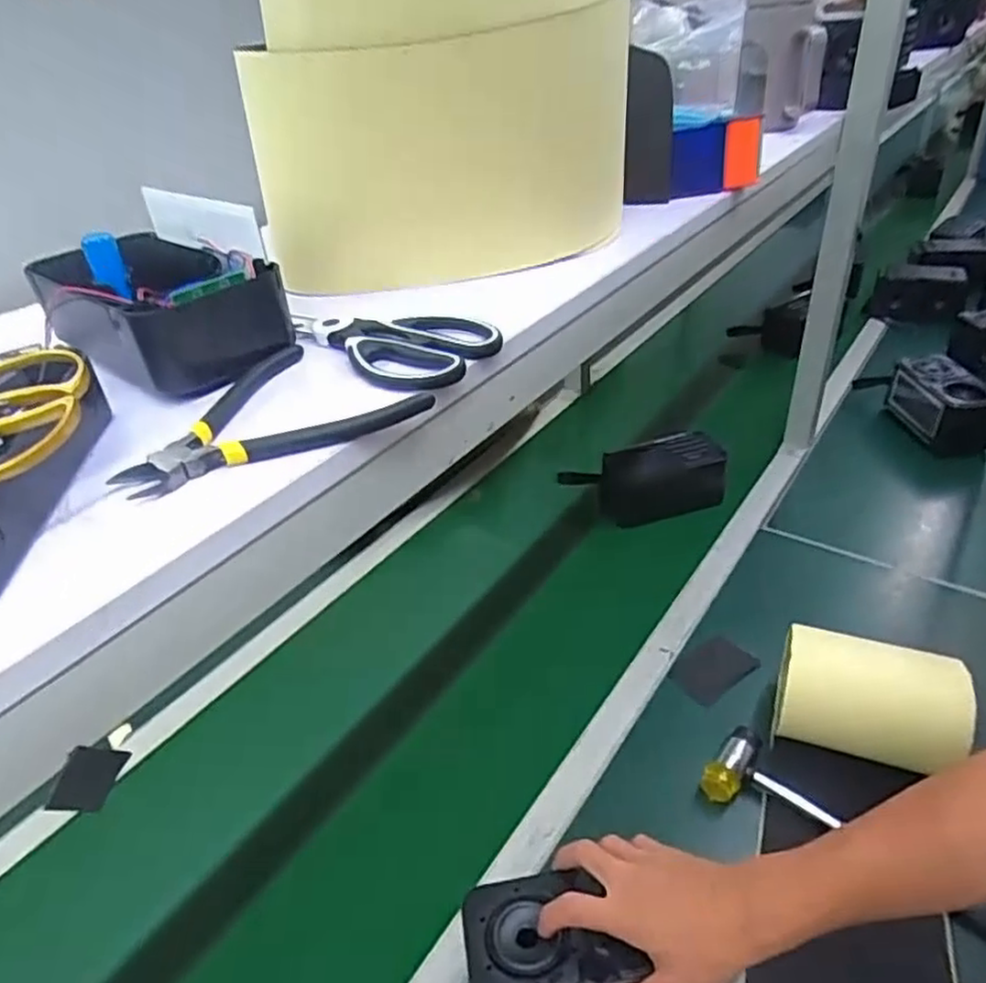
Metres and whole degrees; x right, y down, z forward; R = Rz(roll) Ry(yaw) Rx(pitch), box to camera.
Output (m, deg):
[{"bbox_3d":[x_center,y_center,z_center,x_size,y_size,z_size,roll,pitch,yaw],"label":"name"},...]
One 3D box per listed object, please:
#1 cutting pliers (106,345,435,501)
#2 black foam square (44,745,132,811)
[{"bbox_3d":[-0.122,-0.048,0.368,0.149,0.011,0.113,-19,37,-17],"label":"cutting pliers"},{"bbox_3d":[-0.160,0.114,0.271,0.004,0.021,0.024,0,66,52],"label":"black foam square"}]

